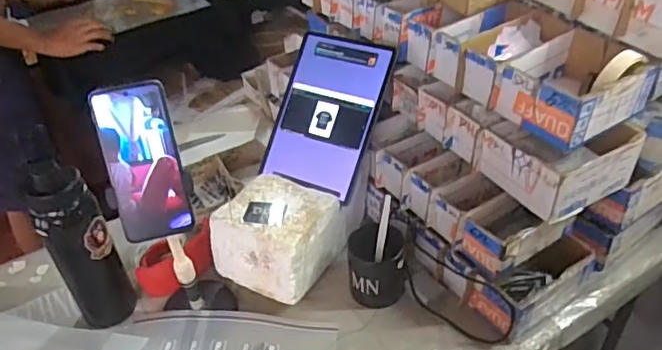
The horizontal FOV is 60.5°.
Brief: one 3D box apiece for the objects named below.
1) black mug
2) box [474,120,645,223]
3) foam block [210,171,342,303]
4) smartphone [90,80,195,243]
[{"bbox_3d":[0.067,0.138,0.824,0.083,0.101,0.078,-4,38,-1],"label":"black mug"},{"bbox_3d":[0.297,-0.026,0.747,0.156,0.079,0.129,-22,42,-22],"label":"box"},{"bbox_3d":[-0.077,0.092,0.837,0.137,0.130,0.144,20,43,26],"label":"foam block"},{"bbox_3d":[-0.200,-0.013,0.610,0.074,0.167,0.008,-13,12,-12],"label":"smartphone"}]

